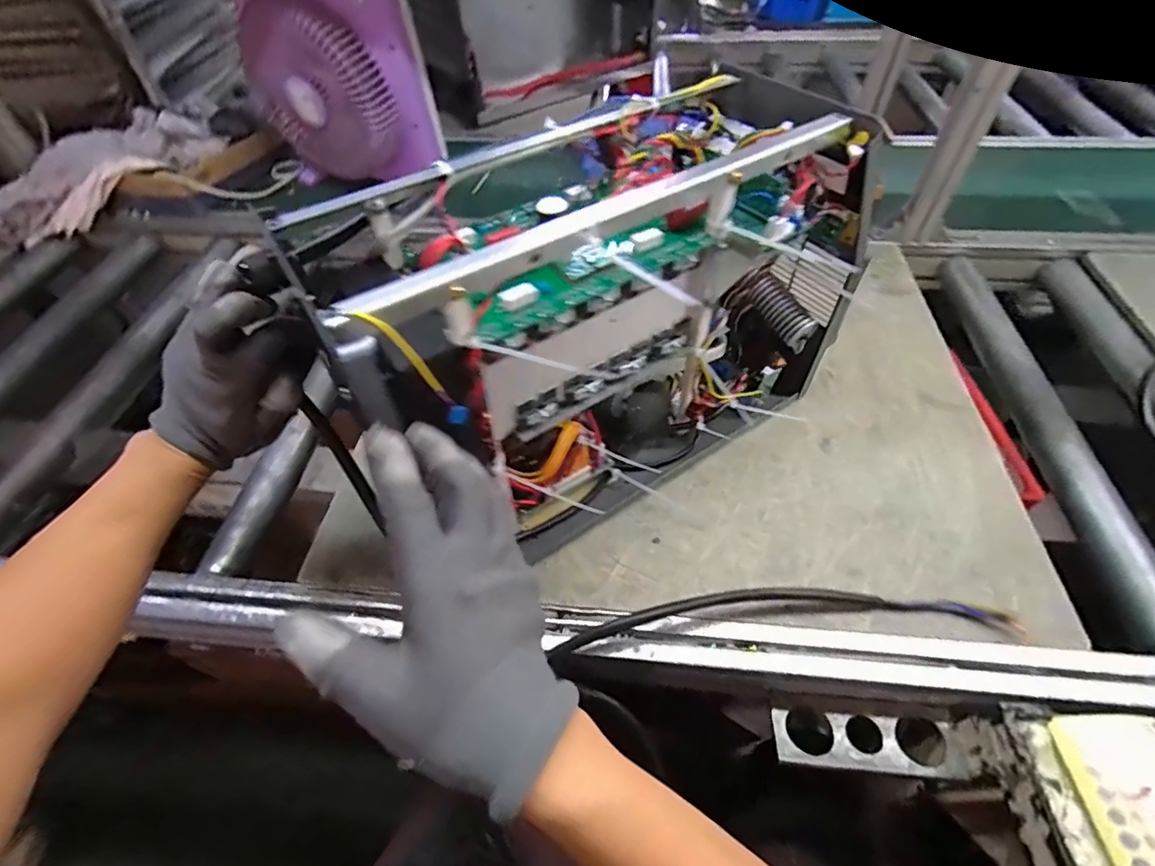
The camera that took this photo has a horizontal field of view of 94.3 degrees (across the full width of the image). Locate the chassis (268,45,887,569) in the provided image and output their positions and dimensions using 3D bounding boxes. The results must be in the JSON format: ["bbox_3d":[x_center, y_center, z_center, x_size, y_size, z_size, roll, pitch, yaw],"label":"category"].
[{"bbox_3d":[0.036,-0.092,0.482,0.440,0.299,0.162,-29,55,-18],"label":"chassis"}]

